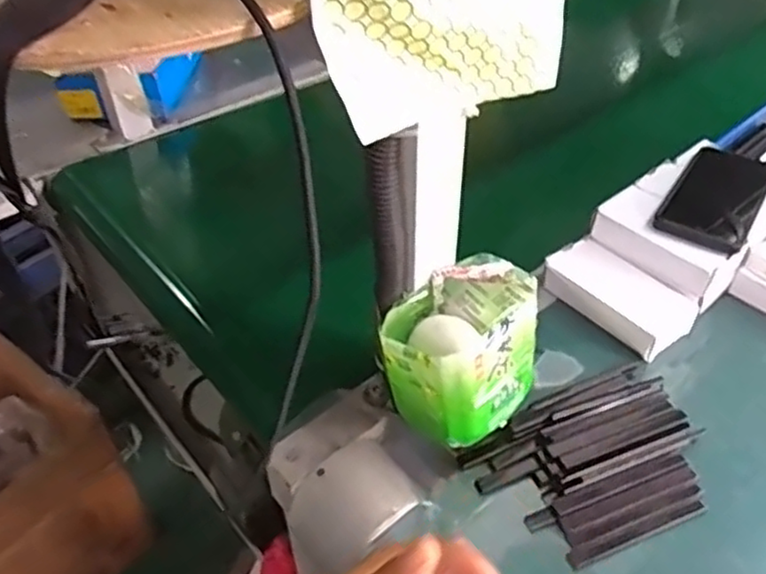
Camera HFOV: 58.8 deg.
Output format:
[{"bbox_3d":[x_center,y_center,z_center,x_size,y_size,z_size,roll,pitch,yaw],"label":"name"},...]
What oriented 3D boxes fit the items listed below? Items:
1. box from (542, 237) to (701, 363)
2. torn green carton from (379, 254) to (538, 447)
[{"bbox_3d":[0.211,0.008,0.617,0.070,0.033,0.124,-32,51,-29],"label":"box"},{"bbox_3d":[0.058,0.045,0.485,0.084,0.096,0.103,32,52,31],"label":"torn green carton"}]

